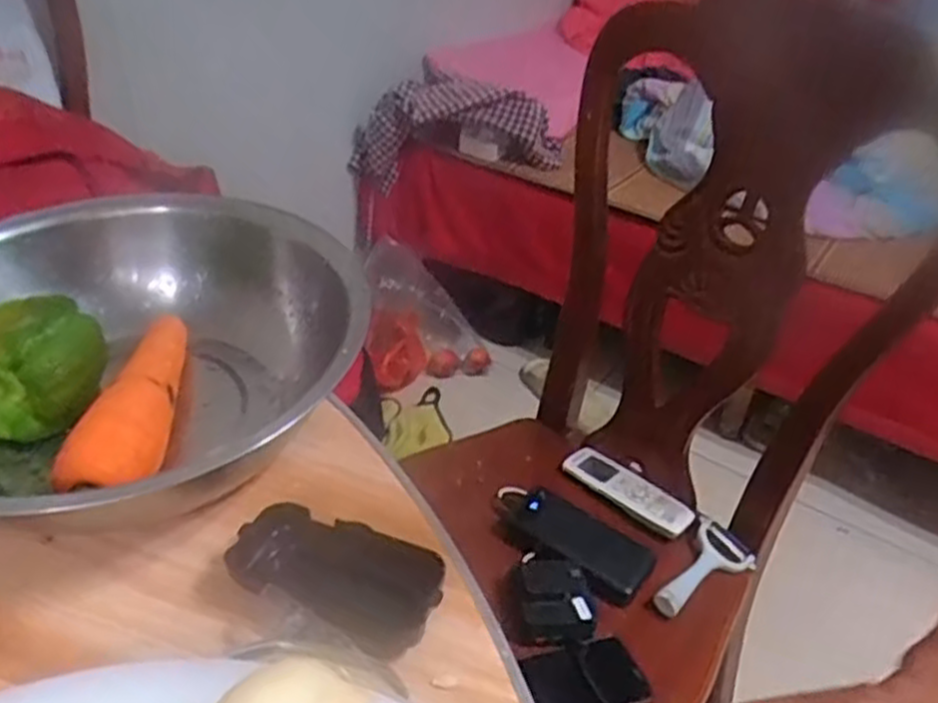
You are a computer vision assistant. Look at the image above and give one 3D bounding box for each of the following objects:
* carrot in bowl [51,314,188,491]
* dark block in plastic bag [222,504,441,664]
[{"bbox_3d":[-0.213,0.031,0.491,0.054,0.045,0.156,-6,38,-8],"label":"carrot in bowl"},{"bbox_3d":[-0.068,0.116,0.405,0.107,0.030,0.051,17,41,19],"label":"dark block in plastic bag"}]

